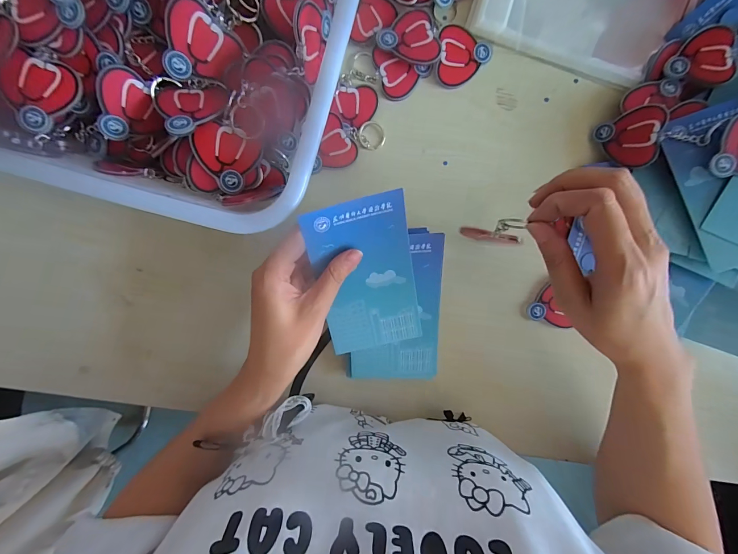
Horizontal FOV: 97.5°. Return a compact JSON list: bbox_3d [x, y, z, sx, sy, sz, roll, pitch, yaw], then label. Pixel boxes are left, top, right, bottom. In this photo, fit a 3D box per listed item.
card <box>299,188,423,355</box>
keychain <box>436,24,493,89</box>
[{"bbox_3d":[-0.001,0.003,0.266,0.079,0.009,0.132,-14,118,-6],"label":"card"},{"bbox_3d":[0.088,-0.203,0.300,0.049,0.006,0.051,4,94,-2],"label":"keychain"}]

